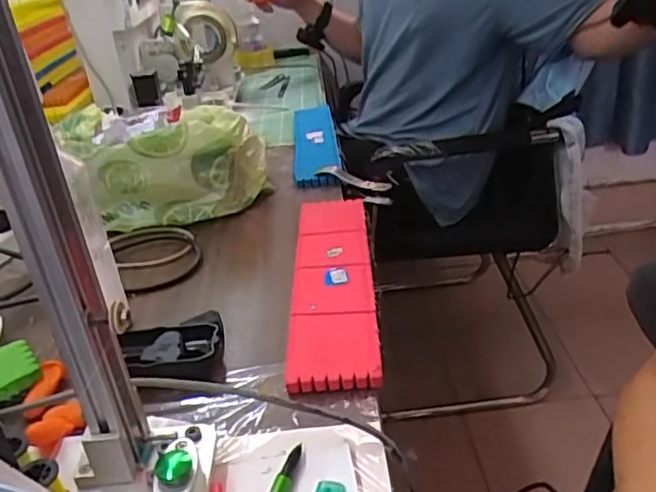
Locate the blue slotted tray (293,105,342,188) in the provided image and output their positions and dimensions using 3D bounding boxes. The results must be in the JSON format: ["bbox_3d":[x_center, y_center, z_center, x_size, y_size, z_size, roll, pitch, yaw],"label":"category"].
[{"bbox_3d":[-0.020,-0.172,1.004,0.068,0.032,0.284,-5,29,0],"label":"blue slotted tray"}]

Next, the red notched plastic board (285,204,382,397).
[{"bbox_3d":[0.007,0.033,0.671,0.081,0.024,0.349,-4,29,3],"label":"red notched plastic board"}]

